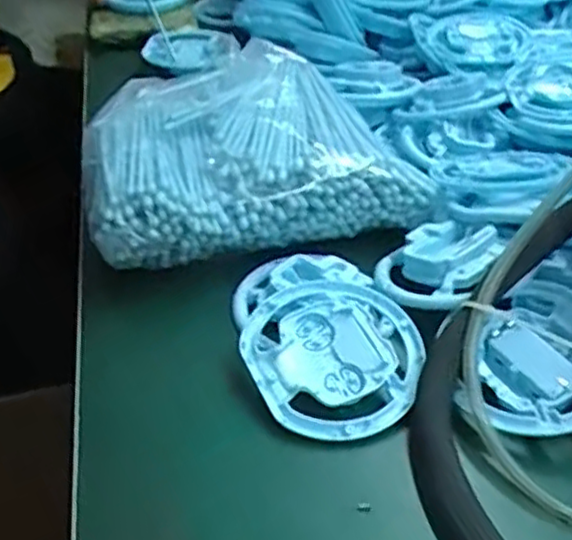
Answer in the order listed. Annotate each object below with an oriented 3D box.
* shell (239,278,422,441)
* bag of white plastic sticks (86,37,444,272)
[{"bbox_3d":[0.029,0.047,0.426,0.103,0.017,0.108,-1,38,0],"label":"shell"},{"bbox_3d":[-0.038,-0.103,0.580,0.236,0.059,0.236,-10,39,-11],"label":"bag of white plastic sticks"}]

